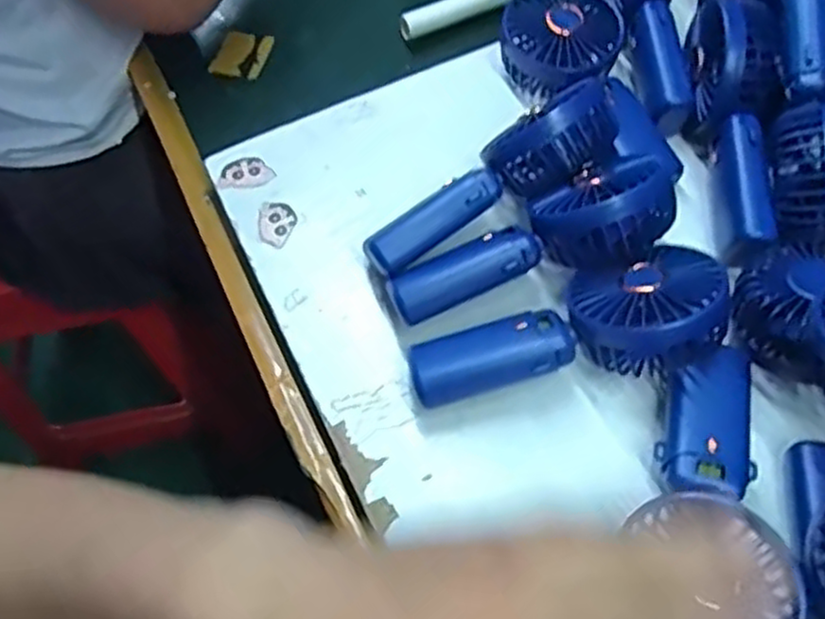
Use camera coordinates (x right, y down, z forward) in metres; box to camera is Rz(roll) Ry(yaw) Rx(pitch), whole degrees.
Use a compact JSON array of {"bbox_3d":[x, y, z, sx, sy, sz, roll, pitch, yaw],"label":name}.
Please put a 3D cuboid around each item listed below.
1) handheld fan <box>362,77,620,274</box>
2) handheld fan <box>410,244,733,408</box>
[{"bbox_3d":[0.051,-0.077,0.476,0.175,0.068,0.036,-33,64,-4],"label":"handheld fan"},{"bbox_3d":[0.087,0.013,0.427,0.178,0.053,0.072,-18,60,7],"label":"handheld fan"}]

